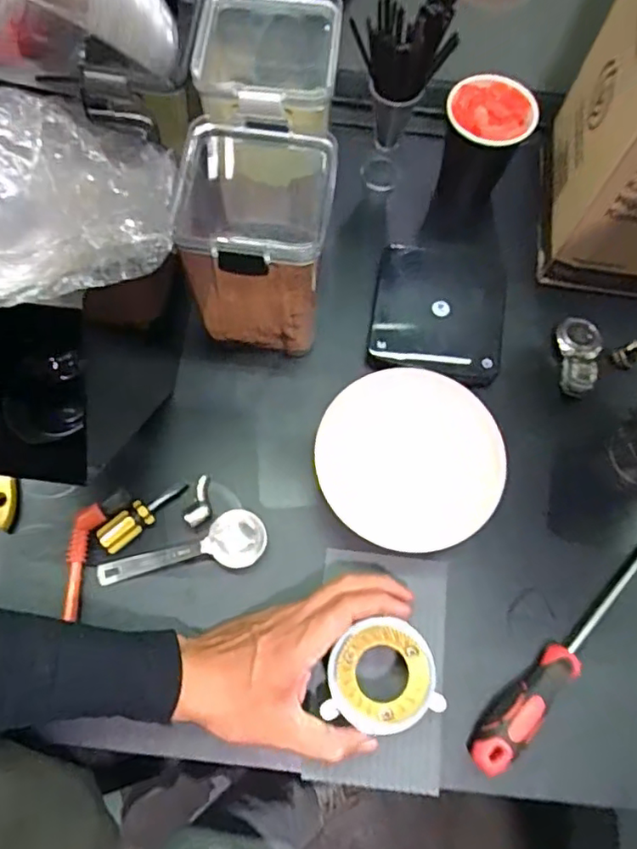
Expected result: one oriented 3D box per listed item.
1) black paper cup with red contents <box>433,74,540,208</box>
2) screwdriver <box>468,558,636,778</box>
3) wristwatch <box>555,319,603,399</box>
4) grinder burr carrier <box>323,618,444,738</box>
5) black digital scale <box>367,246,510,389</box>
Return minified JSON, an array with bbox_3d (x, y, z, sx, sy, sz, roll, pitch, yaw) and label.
[{"bbox_3d":[0.150,-0.257,0.558,0.074,0.104,0.070,1,72,-3],"label":"black paper cup with red contents"},{"bbox_3d":[0.193,0.173,0.447,0.216,0.028,0.028,-40,79,-15],"label":"screwdriver"},{"bbox_3d":[0.232,-0.061,0.530,0.039,0.026,0.073,22,72,4],"label":"wristwatch"},{"bbox_3d":[0.040,0.174,0.405,0.080,0.012,0.068,-15,71,-7],"label":"grinder burr carrier"},{"bbox_3d":[0.113,-0.111,0.551,0.117,0.017,0.143,11,72,0],"label":"black digital scale"}]

